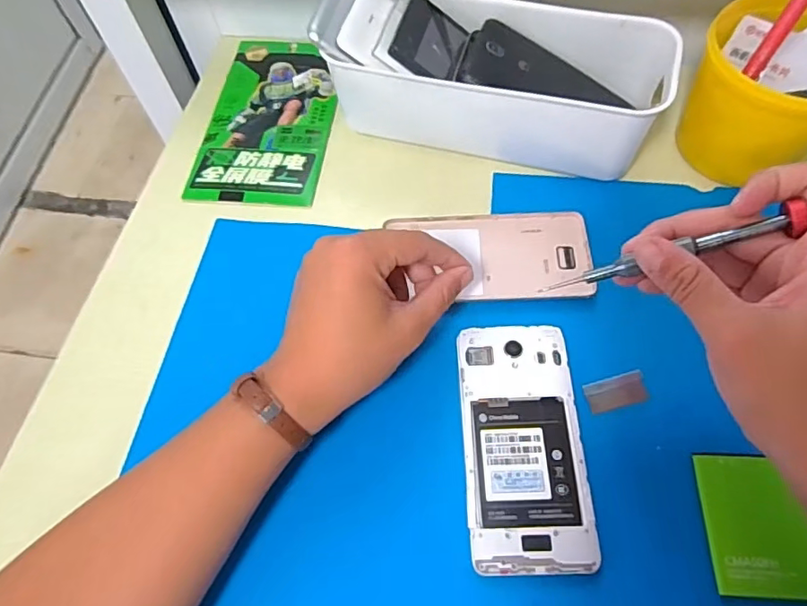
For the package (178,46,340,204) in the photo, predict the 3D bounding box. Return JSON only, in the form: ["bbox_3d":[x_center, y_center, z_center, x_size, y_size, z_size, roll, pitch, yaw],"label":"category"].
[{"bbox_3d":[-0.114,-0.163,0.471,0.107,0.004,0.186,4,62,5],"label":"package"}]

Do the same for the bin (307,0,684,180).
[{"bbox_3d":[0.066,-0.171,0.418,0.255,0.082,0.105,15,64,11],"label":"bin"}]

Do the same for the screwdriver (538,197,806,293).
[{"bbox_3d":[0.130,-0.023,0.274,0.120,0.012,0.012,-17,60,21],"label":"screwdriver"}]

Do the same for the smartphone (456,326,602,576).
[{"bbox_3d":[0.072,0.082,0.326,0.069,0.008,0.144,-2,62,2],"label":"smartphone"}]

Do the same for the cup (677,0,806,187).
[{"bbox_3d":[0.252,-0.146,0.379,0.105,0.090,0.100,-1,62,2],"label":"cup"}]

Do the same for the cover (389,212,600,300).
[{"bbox_3d":[0.064,-0.034,0.390,0.136,0.008,0.071,-1,62,2],"label":"cover"}]

